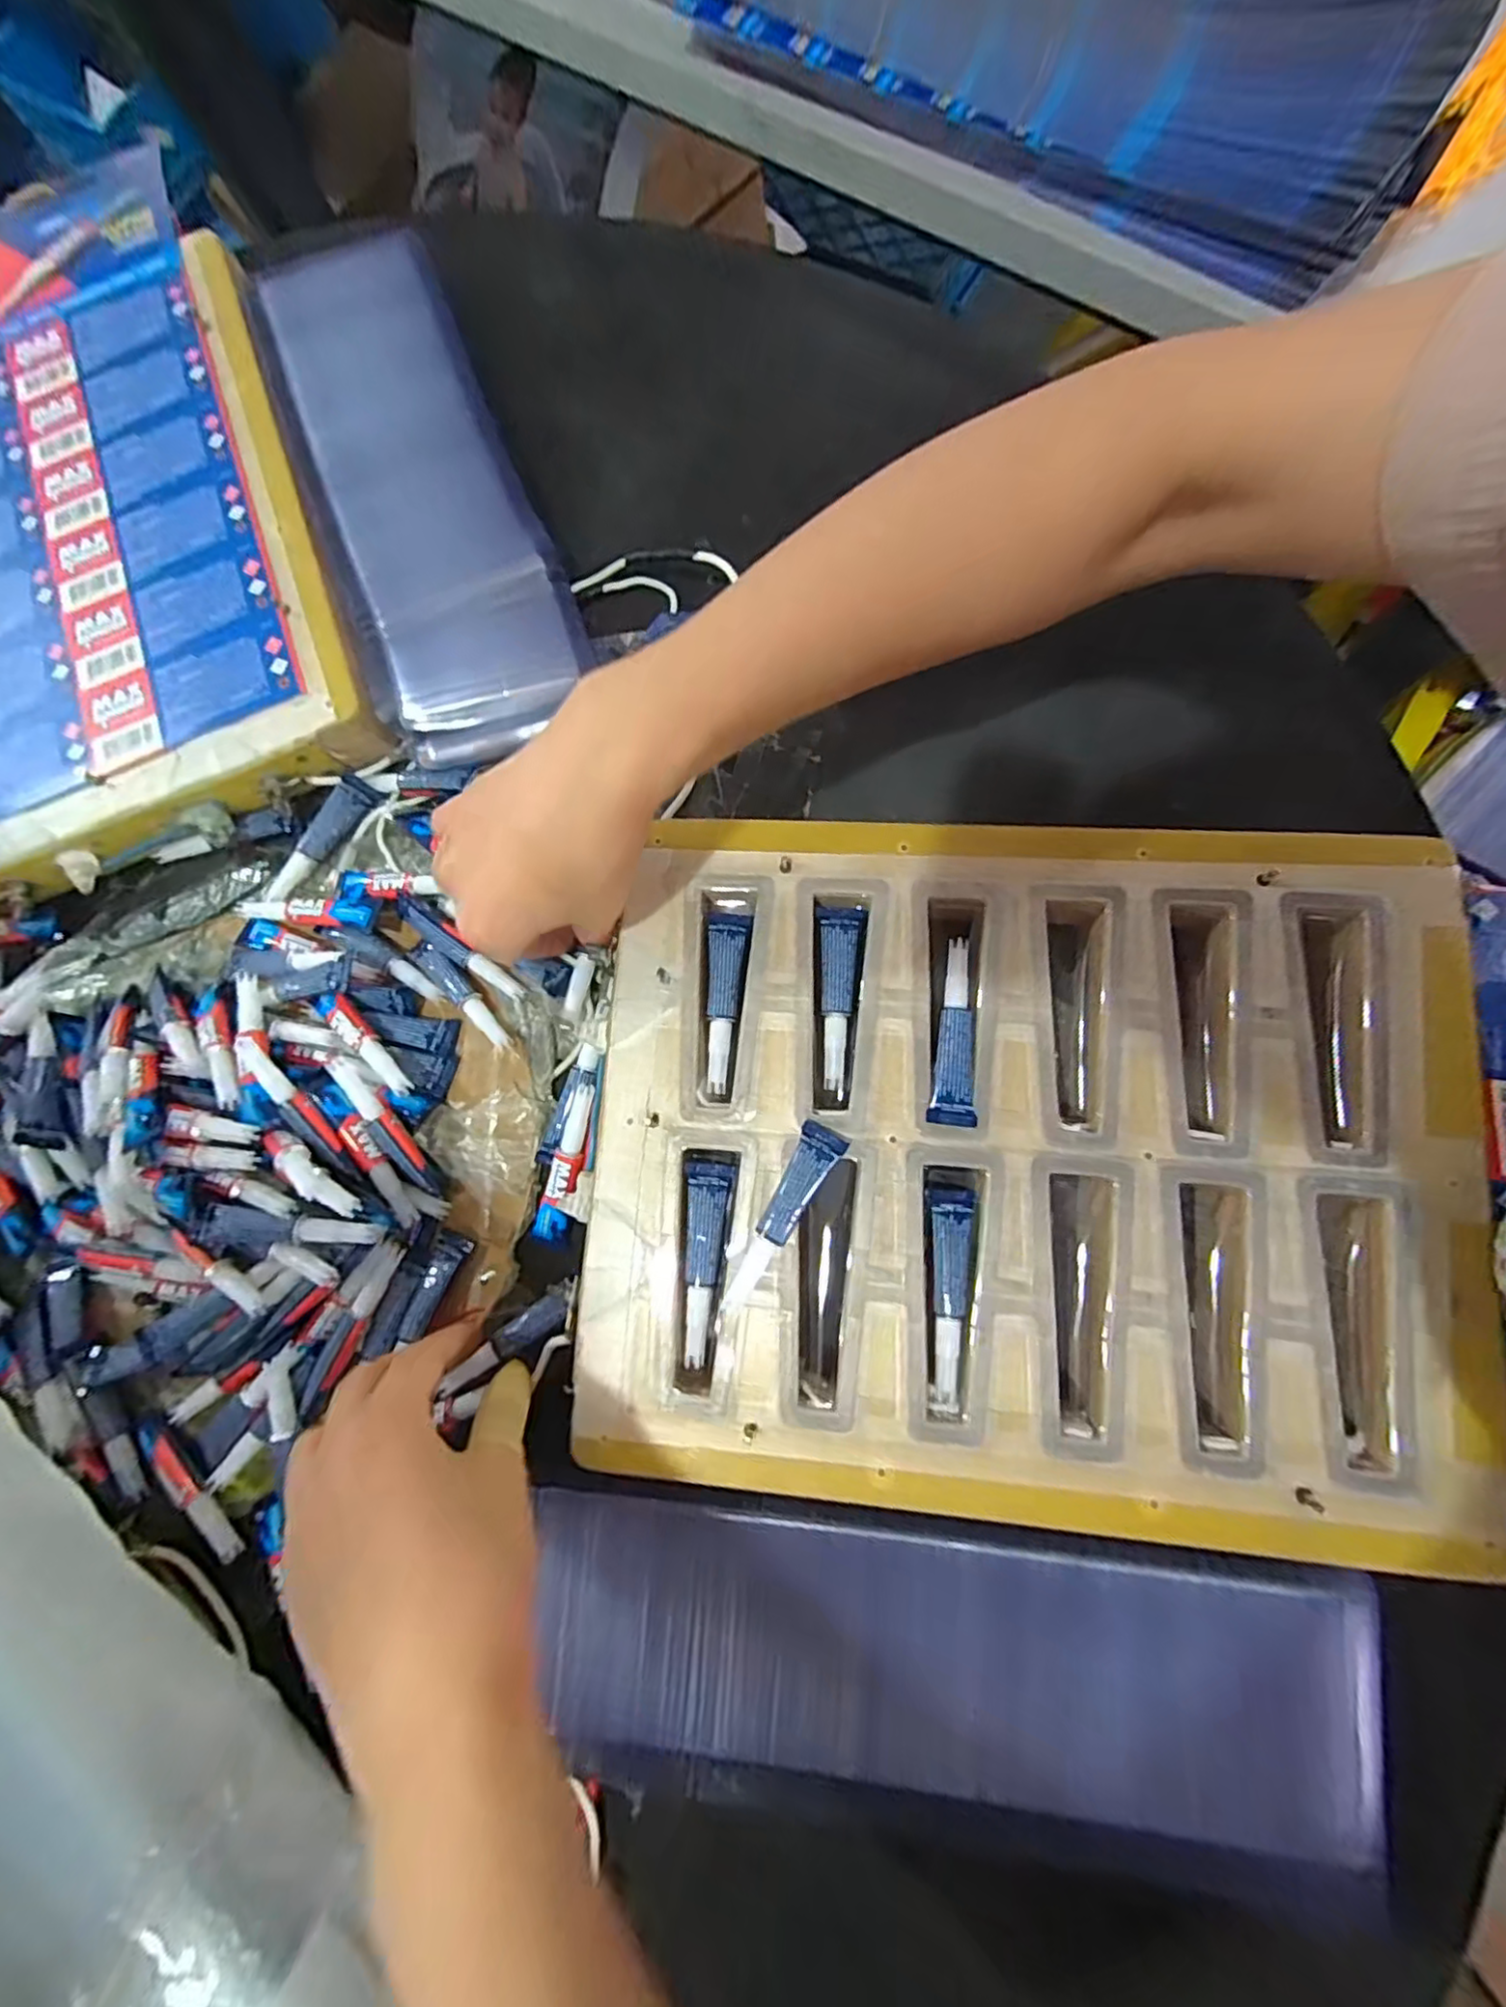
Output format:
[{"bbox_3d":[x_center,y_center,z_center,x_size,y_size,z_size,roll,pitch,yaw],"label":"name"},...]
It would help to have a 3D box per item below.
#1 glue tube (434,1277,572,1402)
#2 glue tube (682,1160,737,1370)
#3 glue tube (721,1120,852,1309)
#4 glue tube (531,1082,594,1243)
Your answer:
[{"bbox_3d":[-0.109,0.153,0.302,0.074,0.012,0.015,-36,80,0],"label":"glue tube"},{"bbox_3d":[-0.018,0.107,0.276,0.020,0.008,0.079,-1,81,5],"label":"glue tube"},{"bbox_3d":[0.012,0.085,0.267,0.017,0.014,0.077,29,85,8],"label":"glue tube"},{"bbox_3d":[-0.087,0.075,0.308,0.018,0.014,0.075,14,89,2],"label":"glue tube"}]

